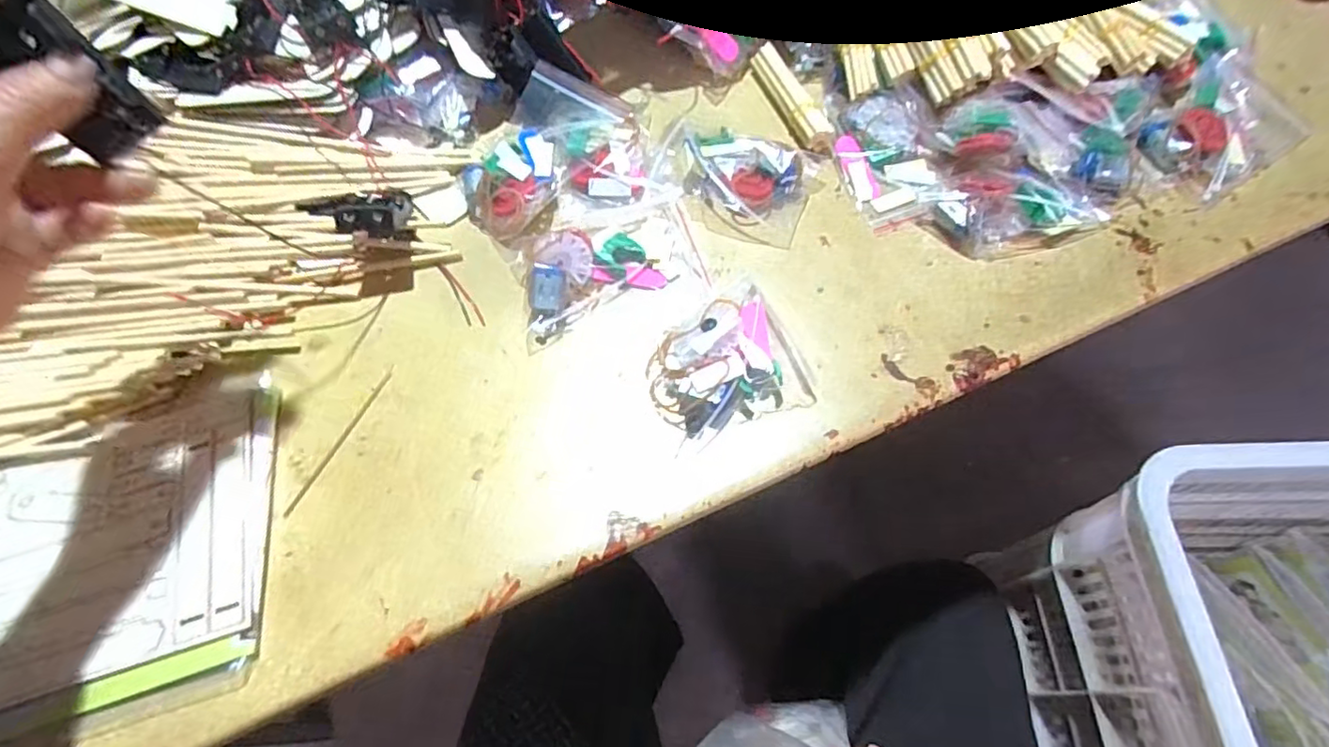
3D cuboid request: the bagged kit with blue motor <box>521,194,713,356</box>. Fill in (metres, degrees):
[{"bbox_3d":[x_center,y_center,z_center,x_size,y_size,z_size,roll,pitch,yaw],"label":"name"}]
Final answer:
[{"bbox_3d":[-0.033,-0.069,0.377,0.116,0.024,0.071,-18,63,-8],"label":"bagged kit with blue motor"}]

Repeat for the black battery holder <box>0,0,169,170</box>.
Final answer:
[{"bbox_3d":[-0.225,-0.112,0.235,0.018,0.057,0.031,10,55,49],"label":"black battery holder"}]

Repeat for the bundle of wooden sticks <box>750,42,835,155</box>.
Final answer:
[{"bbox_3d":[0.090,-0.197,0.443,0.018,0.022,0.100,-17,62,-7],"label":"bundle of wooden sticks"}]

